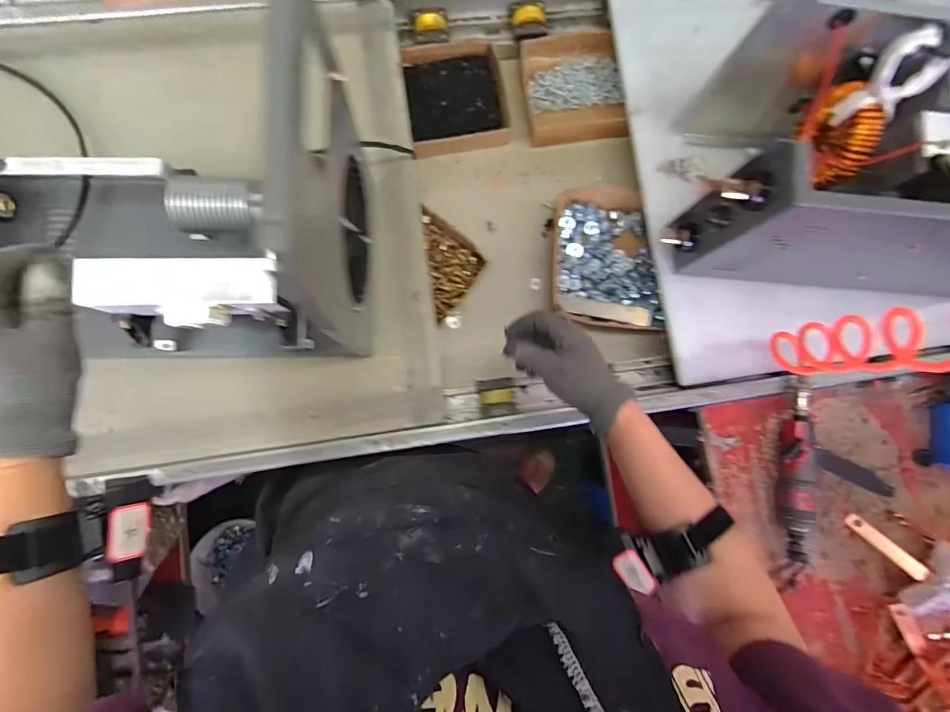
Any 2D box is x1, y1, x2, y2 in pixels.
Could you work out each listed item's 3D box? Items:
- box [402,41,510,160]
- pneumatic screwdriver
[{"bbox_3d":[-0.022,-0.405,0.731,0.147,0.040,0.160,-7,86,-5],"label":"box"},{"bbox_3d":[0.444,0.170,0.648,0.045,0.050,0.281,5,85,-4],"label":"pneumatic screwdriver"}]

